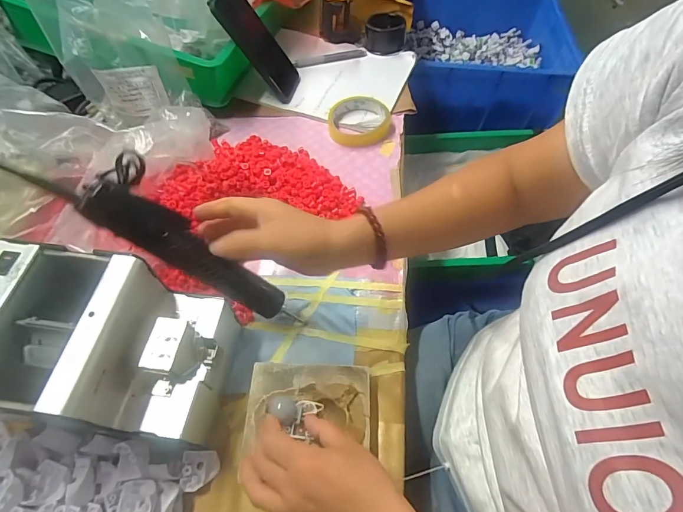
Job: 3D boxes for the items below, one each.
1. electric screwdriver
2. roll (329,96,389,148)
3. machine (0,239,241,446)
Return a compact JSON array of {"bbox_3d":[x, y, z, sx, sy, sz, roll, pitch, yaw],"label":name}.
[{"bbox_3d":[-0.126,0.006,0.372,0.229,0.027,0.041,38,55,-29],"label":"electric screwdriver"},{"bbox_3d":[0.028,-0.208,0.590,0.091,0.029,0.087,0,59,-1],"label":"roll"},{"bbox_3d":[-0.206,0.081,0.340,0.186,0.138,0.128,6,59,3],"label":"machine"}]

